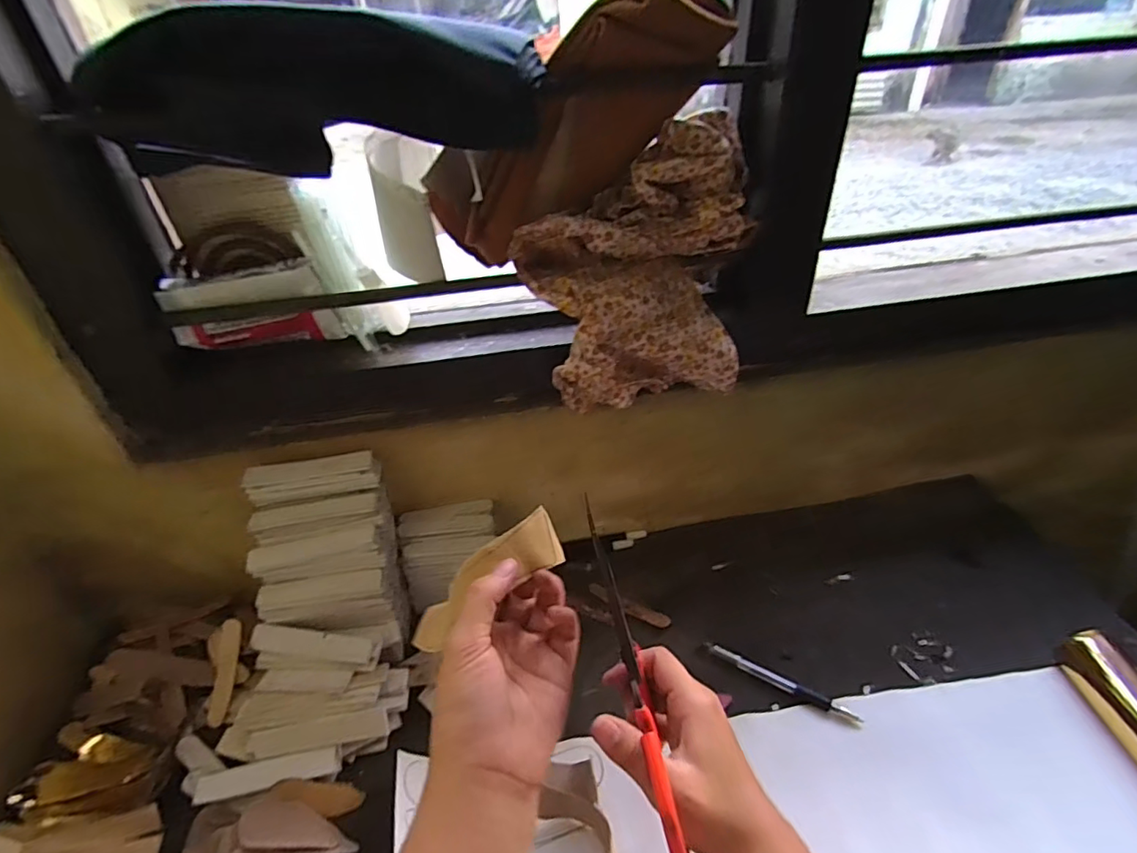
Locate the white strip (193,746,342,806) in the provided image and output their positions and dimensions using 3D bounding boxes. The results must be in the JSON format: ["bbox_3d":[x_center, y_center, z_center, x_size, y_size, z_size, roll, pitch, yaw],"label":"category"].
[{"bbox_3d":[-0.235,0.271,0.432,0.108,0.007,0.022,-10,37,-7],"label":"white strip"}]

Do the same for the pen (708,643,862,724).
[{"bbox_3d":[0.183,0.221,0.479,0.130,0.011,0.012,18,42,27],"label":"pen"}]

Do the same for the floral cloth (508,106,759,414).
[{"bbox_3d":[0.059,-0.122,0.467,0.190,0.203,0.105,-15,38,-15],"label":"floral cloth"}]

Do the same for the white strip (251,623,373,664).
[{"bbox_3d":[-0.222,0.188,0.477,0.107,0.004,0.022,6,67,4],"label":"white strip"}]

